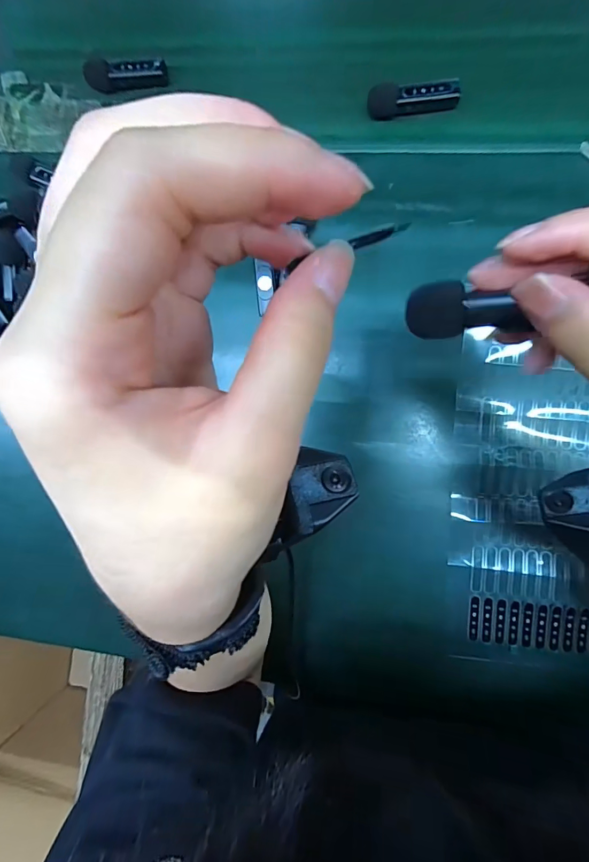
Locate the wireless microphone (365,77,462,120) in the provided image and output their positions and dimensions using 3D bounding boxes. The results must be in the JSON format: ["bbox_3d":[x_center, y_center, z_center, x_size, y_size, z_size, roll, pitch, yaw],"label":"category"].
[{"bbox_3d":[0.085,-0.239,0.296,0.063,0.014,0.017,-5,88,7],"label":"wireless microphone"}]

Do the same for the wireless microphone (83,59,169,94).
[{"bbox_3d":[-0.132,-0.278,0.324,0.063,0.017,0.017,-2,88,7],"label":"wireless microphone"}]

